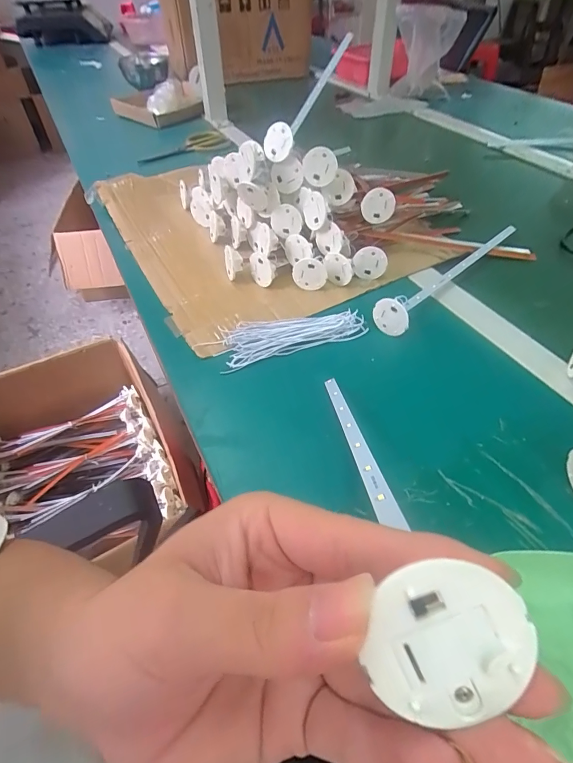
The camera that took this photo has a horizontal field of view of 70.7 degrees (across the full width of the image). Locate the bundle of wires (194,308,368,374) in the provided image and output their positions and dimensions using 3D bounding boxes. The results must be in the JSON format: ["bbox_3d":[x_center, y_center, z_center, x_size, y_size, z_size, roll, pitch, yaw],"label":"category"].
[{"bbox_3d":[0.000,-0.049,0.408,0.156,0.008,0.050,-16,64,-8],"label":"bundle of wires"}]

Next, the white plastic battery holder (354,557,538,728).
[{"bbox_3d":[0.036,0.059,0.091,0.034,0.036,0.004,11,5,4],"label":"white plastic battery holder"}]

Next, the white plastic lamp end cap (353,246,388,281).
[{"bbox_3d":[0.094,-0.132,0.457,0.038,0.037,0.008,-18,35,4],"label":"white plastic lamp end cap"}]

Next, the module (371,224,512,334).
[{"bbox_3d":[0.197,-0.139,0.474,0.035,0.035,0.284,33,56,27],"label":"module"}]

